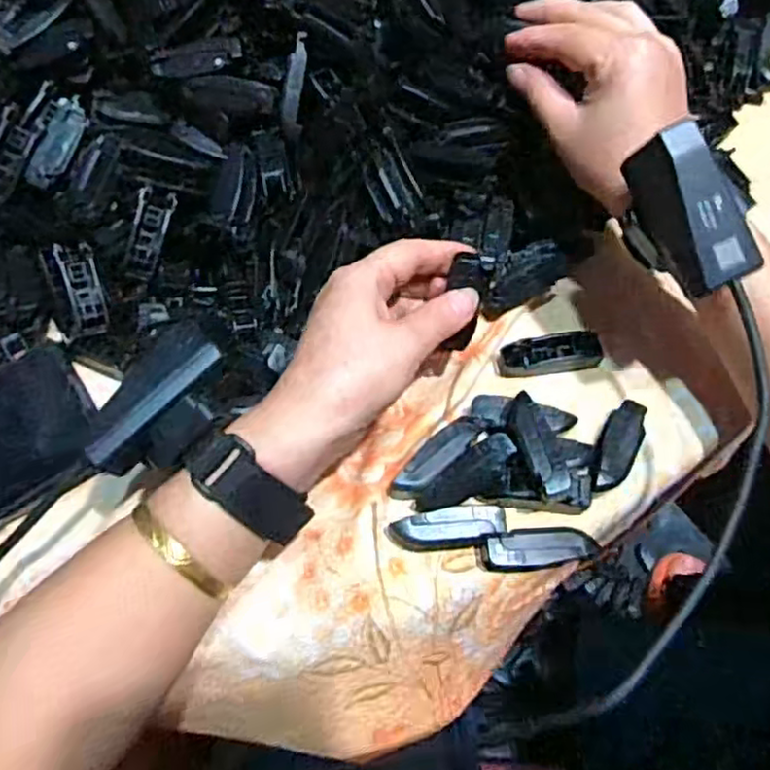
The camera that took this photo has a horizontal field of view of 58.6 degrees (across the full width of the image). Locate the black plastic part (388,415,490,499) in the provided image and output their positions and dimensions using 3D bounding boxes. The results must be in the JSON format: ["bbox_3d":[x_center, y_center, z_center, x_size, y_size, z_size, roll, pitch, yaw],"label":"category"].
[{"bbox_3d":[0.027,0.035,0.350,0.059,0.009,0.018,-40,71,-17],"label":"black plastic part"}]

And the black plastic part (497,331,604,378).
[{"bbox_3d":[0.093,-0.017,0.387,0.057,0.018,0.017,-6,65,-3],"label":"black plastic part"}]

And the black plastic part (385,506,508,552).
[{"bbox_3d":[0.030,0.071,0.336,0.056,0.017,0.017,-5,65,-3],"label":"black plastic part"}]

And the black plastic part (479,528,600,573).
[{"bbox_3d":[0.074,0.080,0.334,0.055,0.017,0.018,-9,65,-4],"label":"black plastic part"}]

